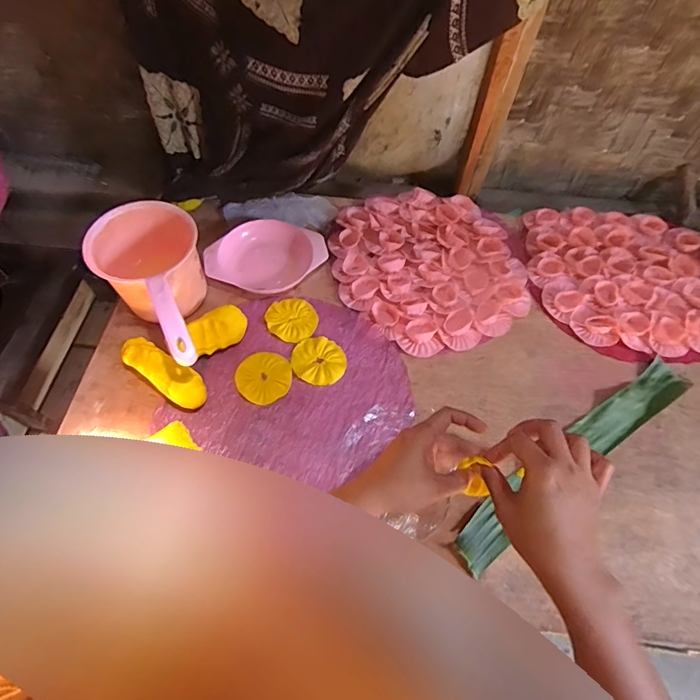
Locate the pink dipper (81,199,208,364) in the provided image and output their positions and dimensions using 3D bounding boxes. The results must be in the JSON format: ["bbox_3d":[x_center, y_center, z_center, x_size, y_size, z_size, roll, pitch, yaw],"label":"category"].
[{"bbox_3d":[-0.237,-0.077,0.593,0.138,0.130,0.259,-36,68,-18],"label":"pink dipper"}]

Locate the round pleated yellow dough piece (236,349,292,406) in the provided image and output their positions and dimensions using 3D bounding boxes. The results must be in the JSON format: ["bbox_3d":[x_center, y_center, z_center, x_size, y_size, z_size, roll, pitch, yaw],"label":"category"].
[{"bbox_3d":[-0.122,0.035,0.600,0.076,0.008,0.082,0,62,0],"label":"round pleated yellow dough piece"}]

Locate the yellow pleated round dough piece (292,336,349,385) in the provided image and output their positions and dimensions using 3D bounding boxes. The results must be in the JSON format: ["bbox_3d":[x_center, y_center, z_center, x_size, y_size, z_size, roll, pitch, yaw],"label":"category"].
[{"bbox_3d":[-0.045,0.015,0.624,0.075,0.007,0.077,0,62,0],"label":"yellow pleated round dough piece"}]

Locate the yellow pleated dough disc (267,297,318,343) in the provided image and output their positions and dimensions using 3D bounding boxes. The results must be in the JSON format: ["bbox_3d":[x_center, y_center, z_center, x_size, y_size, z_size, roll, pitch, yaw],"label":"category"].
[{"bbox_3d":[-0.089,-0.048,0.655,0.079,0.008,0.075,0,62,0],"label":"yellow pleated dough disc"}]

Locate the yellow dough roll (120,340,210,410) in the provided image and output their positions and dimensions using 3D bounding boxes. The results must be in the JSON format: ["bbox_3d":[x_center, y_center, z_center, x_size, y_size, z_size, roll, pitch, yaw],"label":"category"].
[{"bbox_3d":[-0.256,0.030,0.586,0.143,0.049,0.049,32,66,15],"label":"yellow dough roll"}]

